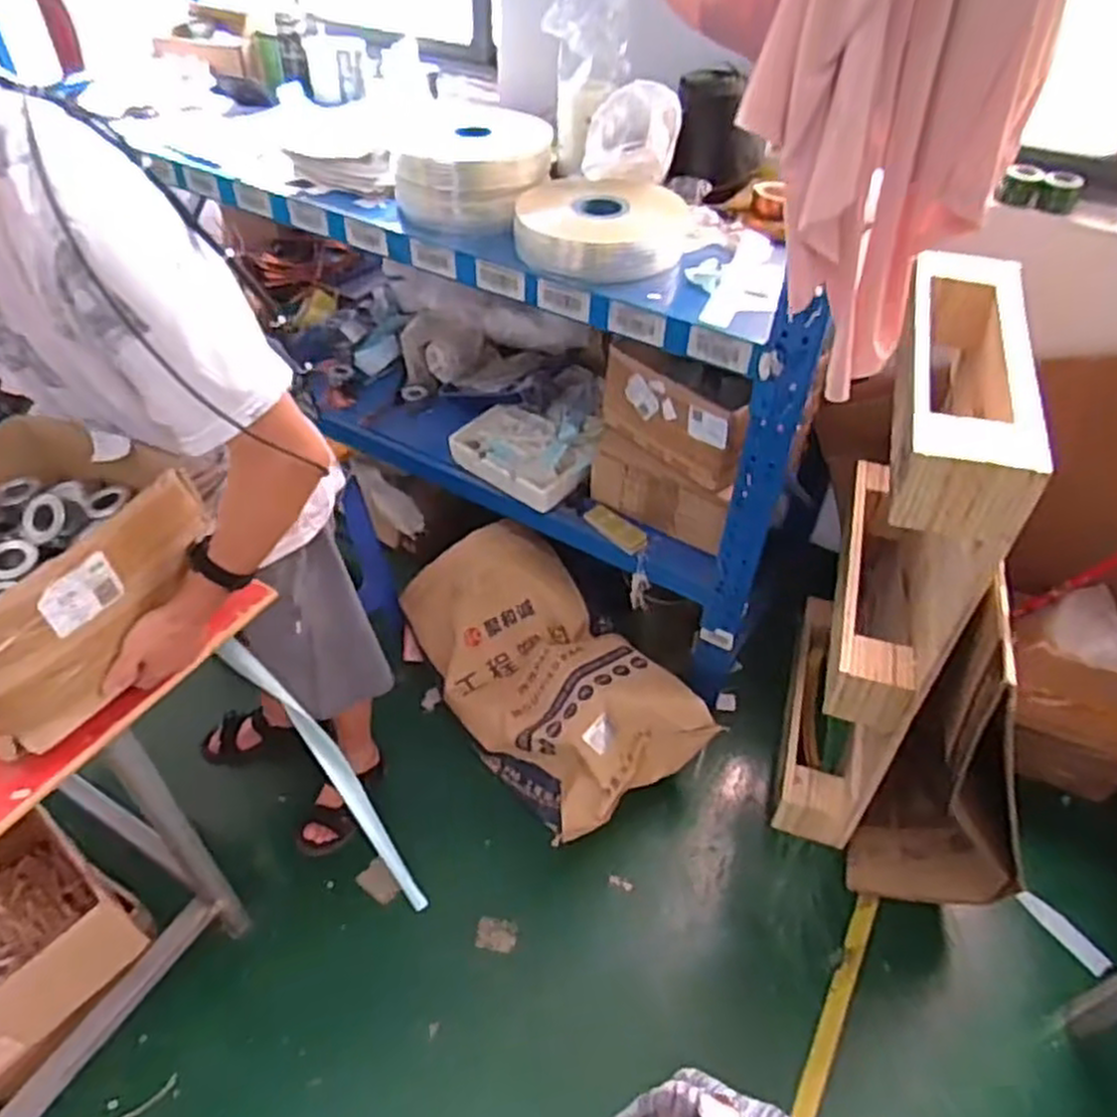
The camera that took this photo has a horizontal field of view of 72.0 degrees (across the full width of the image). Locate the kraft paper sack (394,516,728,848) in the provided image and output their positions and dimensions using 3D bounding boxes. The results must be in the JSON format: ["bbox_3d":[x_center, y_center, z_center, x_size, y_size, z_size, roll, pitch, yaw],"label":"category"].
[{"bbox_3d":[-0.032,0.242,1.696,0.385,0.253,0.691,-24,51,-24],"label":"kraft paper sack"}]

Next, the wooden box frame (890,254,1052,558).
[{"bbox_3d":[0.578,-0.262,1.124,0.150,0.155,0.565,14,46,11],"label":"wooden box frame"}]

